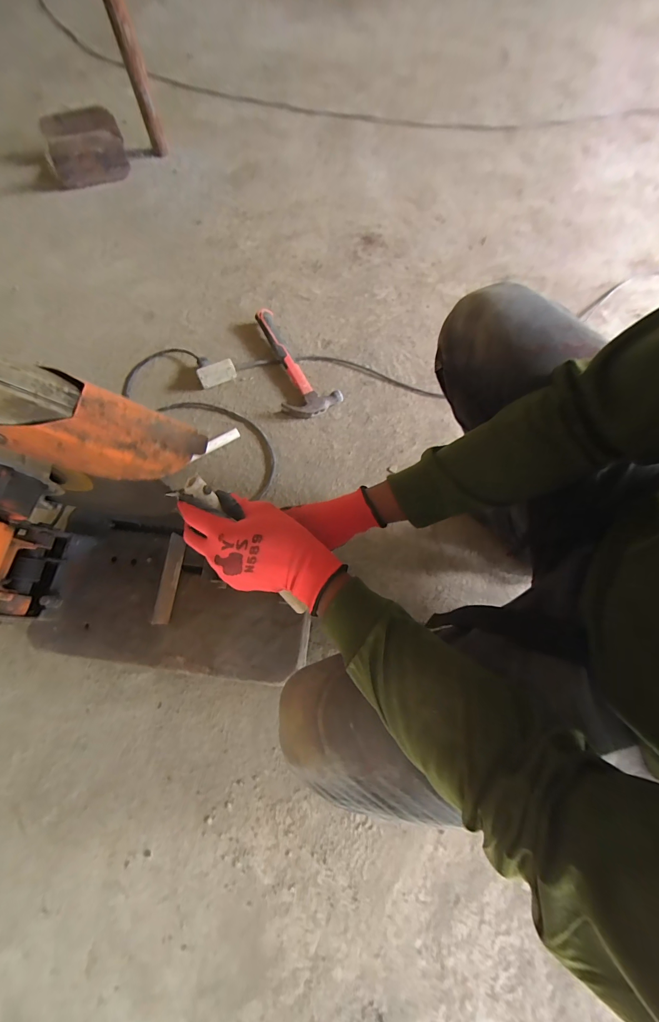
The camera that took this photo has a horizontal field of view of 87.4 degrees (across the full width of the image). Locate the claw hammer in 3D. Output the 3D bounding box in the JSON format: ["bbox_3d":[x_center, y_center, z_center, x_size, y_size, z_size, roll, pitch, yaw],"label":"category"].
[{"bbox_3d":[-0.089,-0.355,0.816,0.132,0.036,0.309,-22,72,-8],"label":"claw hammer"}]

